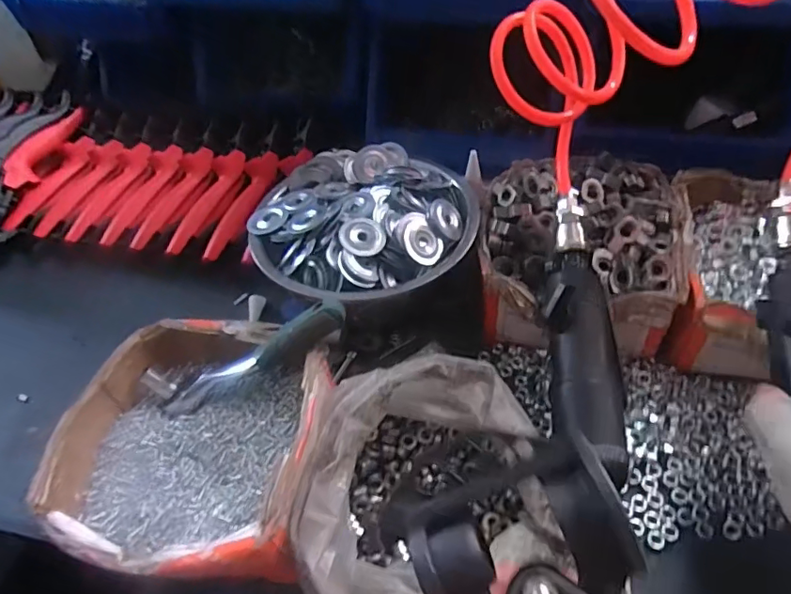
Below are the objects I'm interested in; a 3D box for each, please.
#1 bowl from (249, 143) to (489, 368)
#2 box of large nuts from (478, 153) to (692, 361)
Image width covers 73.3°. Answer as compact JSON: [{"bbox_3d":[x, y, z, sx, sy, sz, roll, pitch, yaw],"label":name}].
[{"bbox_3d":[-0.025,-0.045,0.458,0.183,0.086,0.181,-6,47,0],"label":"bowl"},{"bbox_3d":[0.145,-0.037,0.423,0.151,0.079,0.172,6,49,11],"label":"box of large nuts"}]

